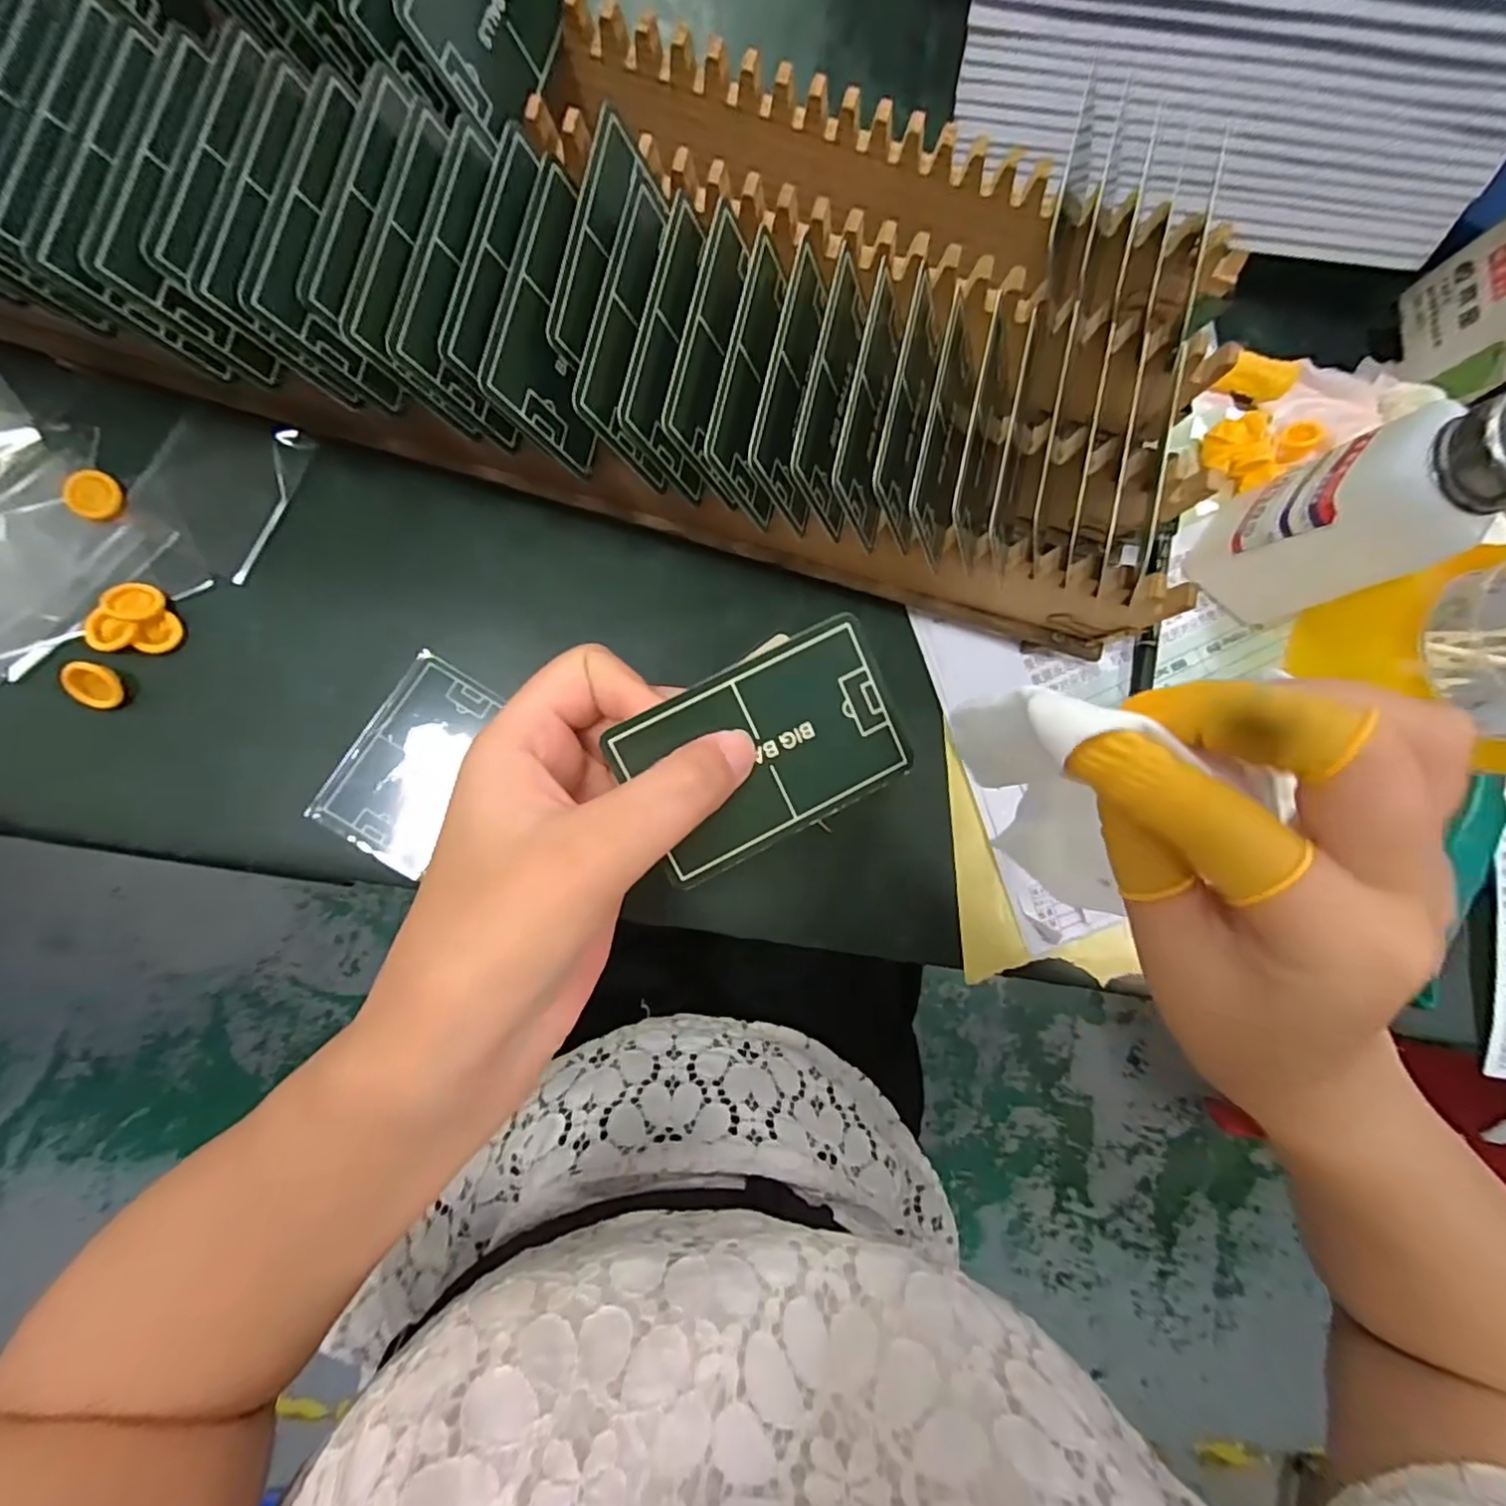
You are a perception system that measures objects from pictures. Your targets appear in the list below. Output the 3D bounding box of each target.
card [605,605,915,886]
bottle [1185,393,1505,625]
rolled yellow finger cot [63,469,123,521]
[{"bbox_3d":[0.004,0.000,0.193,0.082,0.004,0.053,-28,103,-6],"label":"card"},{"bbox_3d":[0.271,-0.111,0.272,0.057,0.153,0.053,0,86,-8],"label":"bottle"},{"bbox_3d":[-0.284,-0.111,0.274,0.019,0.010,0.019,0,86,-8],"label":"rolled yellow finger cot"}]

